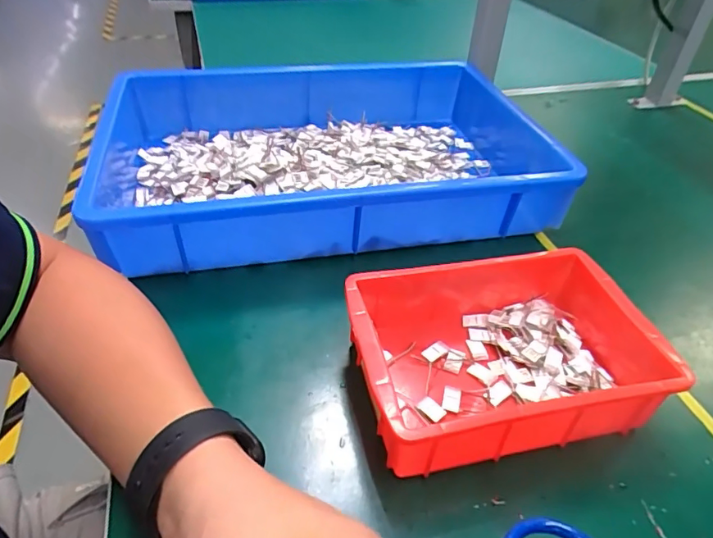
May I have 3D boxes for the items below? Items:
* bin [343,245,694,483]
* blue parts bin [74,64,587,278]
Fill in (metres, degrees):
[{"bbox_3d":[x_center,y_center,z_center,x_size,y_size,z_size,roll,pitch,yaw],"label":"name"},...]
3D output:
[{"bbox_3d":[0.100,0.053,0.343,0.200,0.058,0.140,-7,41,-10],"label":"bin"},{"bbox_3d":[-0.020,-0.121,0.512,0.439,0.097,0.276,-8,42,-11],"label":"blue parts bin"}]

